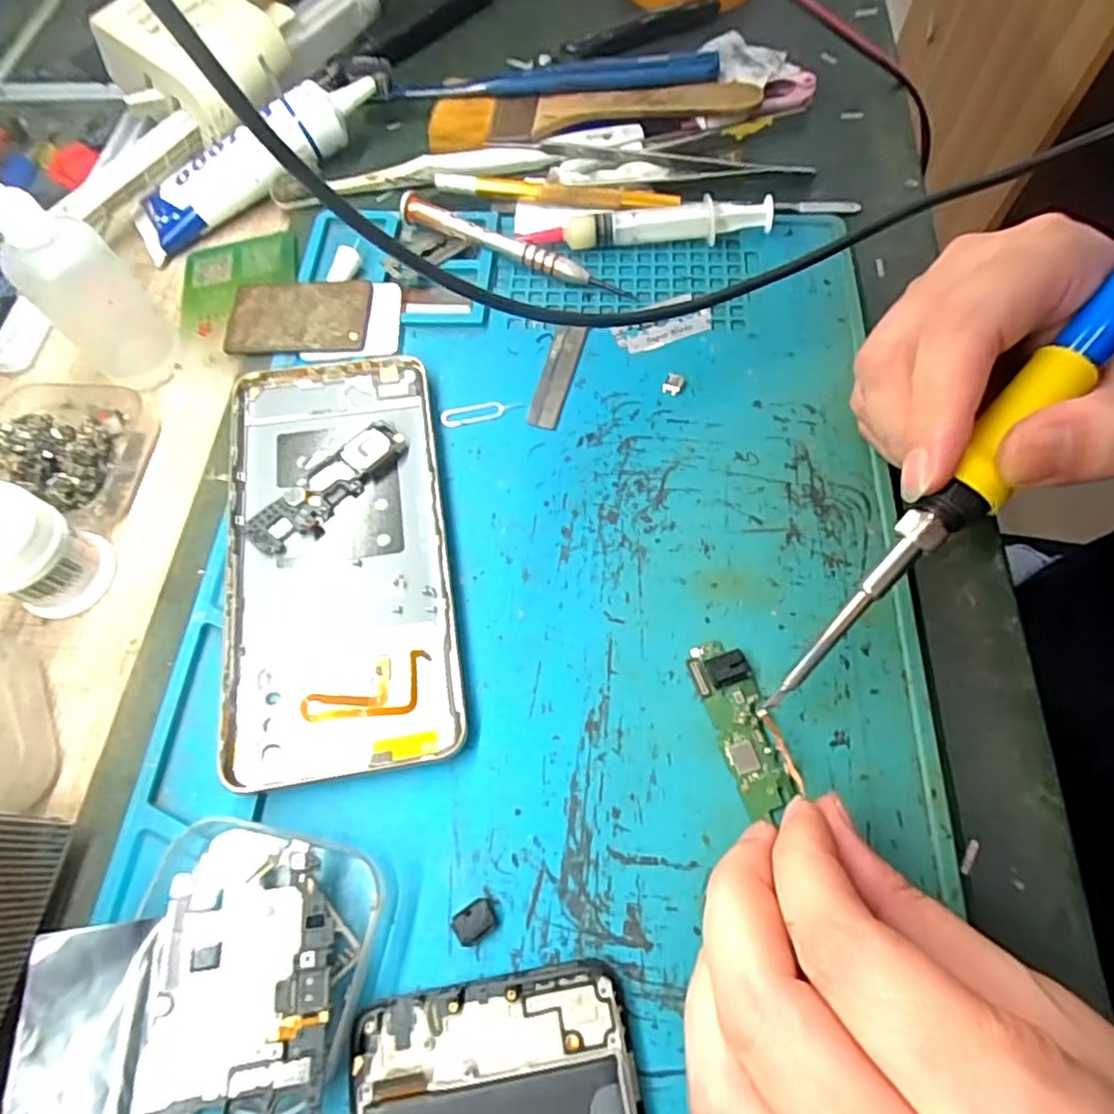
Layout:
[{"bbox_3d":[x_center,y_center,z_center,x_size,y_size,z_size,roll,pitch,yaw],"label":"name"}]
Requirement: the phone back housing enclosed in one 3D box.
[{"bbox_3d":[-0.079,-0.004,0.231,0.075,0.014,0.159,-10,65,-2],"label":"phone back housing"}]

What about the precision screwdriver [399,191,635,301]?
[{"bbox_3d":[-0.019,-0.139,0.286,0.111,0.016,0.009,22,68,12],"label":"precision screwdriver"}]

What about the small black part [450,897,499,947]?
[{"bbox_3d":[-0.024,0.105,0.183,0.012,0.004,0.009,-36,69,-13],"label":"small black part"}]

